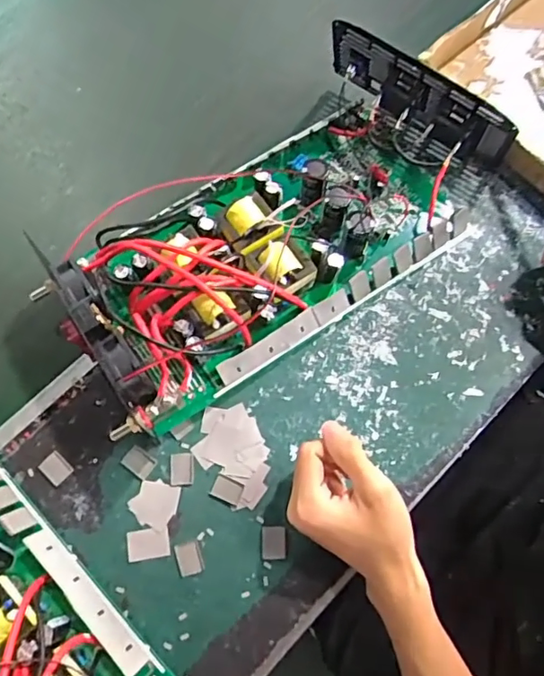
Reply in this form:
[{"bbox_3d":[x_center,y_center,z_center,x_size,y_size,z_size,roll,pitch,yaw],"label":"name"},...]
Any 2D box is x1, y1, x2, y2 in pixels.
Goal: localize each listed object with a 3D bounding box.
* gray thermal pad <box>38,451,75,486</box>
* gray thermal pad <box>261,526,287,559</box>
[{"bbox_3d":[-0.177,0.107,0.445,0.024,0.004,0.020,40,77,14],"label":"gray thermal pad"},{"bbox_3d":[0.002,0.159,0.423,0.019,0.004,0.024,-1,71,1],"label":"gray thermal pad"}]

